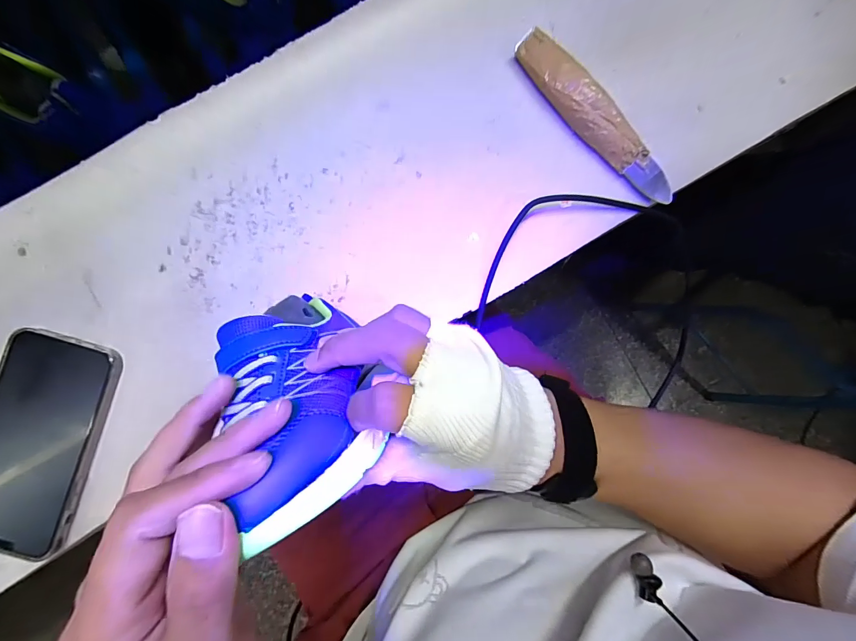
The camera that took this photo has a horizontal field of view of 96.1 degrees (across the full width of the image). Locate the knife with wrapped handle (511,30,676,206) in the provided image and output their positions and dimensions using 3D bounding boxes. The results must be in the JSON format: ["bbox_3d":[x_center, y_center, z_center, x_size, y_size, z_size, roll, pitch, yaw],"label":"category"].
[{"bbox_3d":[0.131,-0.157,0.297,0.163,0.020,0.032,44,89,0],"label":"knife with wrapped handle"}]

